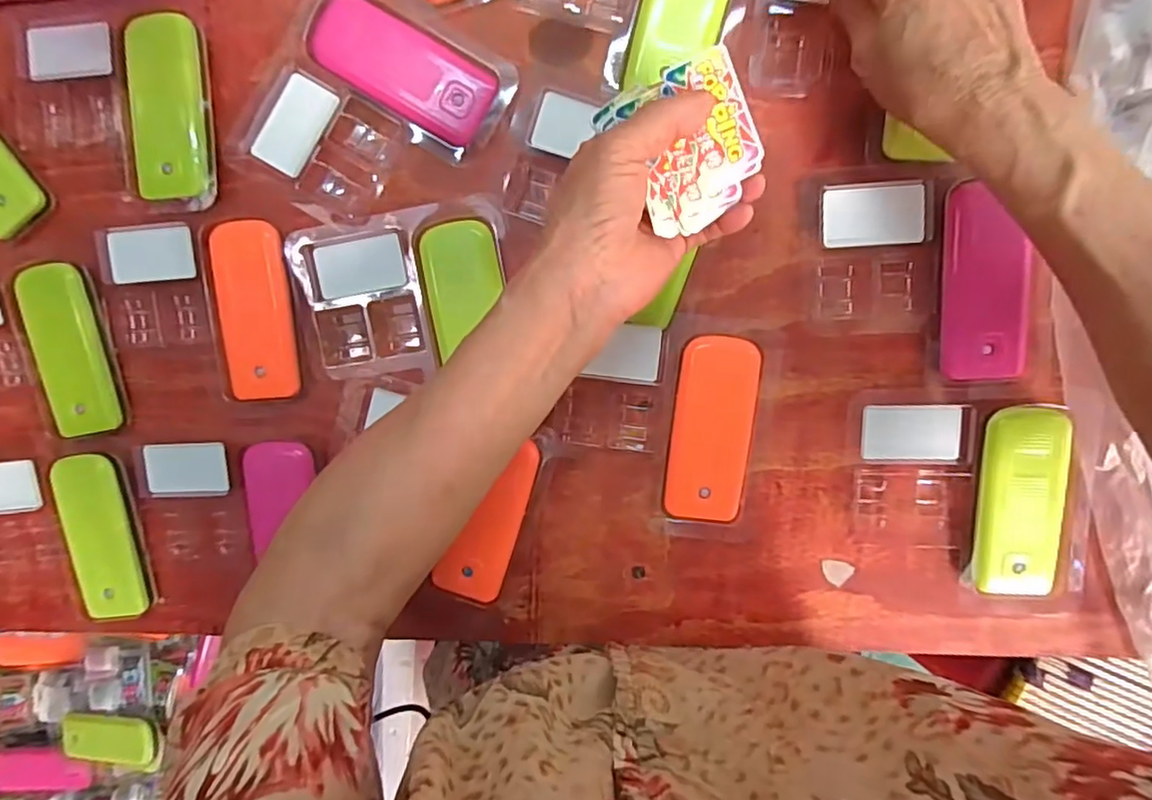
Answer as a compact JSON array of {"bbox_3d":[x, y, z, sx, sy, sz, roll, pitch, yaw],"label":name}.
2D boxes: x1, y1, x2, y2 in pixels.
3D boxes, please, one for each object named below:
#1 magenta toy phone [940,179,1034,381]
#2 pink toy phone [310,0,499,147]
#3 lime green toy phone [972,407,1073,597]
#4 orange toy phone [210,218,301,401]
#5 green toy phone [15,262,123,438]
[{"bbox_3d":[0.221,-0.062,0.327,0.043,0.017,0.100,-3,93,6],"label":"magenta toy phone"},{"bbox_3d":[-0.097,-0.187,0.342,0.106,0.010,0.045,30,95,3],"label":"pink toy phone"},{"bbox_3d":[0.245,0.056,0.336,0.044,0.018,0.103,0,93,5],"label":"lime green toy phone"},{"bbox_3d":[-0.191,-0.053,0.359,0.043,0.010,0.103,-3,93,6],"label":"orange toy phone"},{"bbox_3d":[-0.313,-0.029,0.372,0.043,0.016,0.103,-7,92,6],"label":"green toy phone"}]

